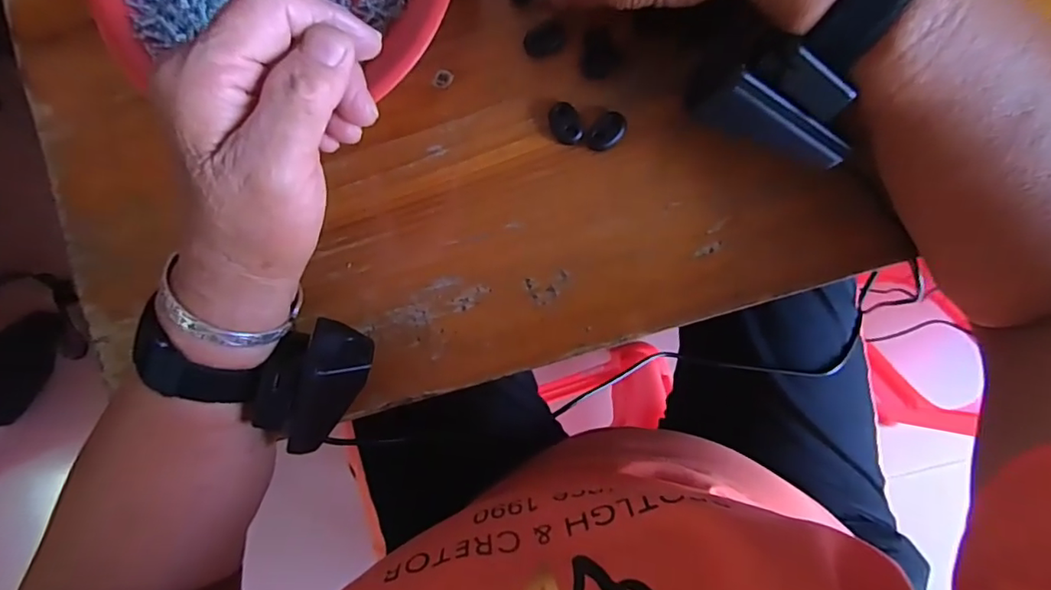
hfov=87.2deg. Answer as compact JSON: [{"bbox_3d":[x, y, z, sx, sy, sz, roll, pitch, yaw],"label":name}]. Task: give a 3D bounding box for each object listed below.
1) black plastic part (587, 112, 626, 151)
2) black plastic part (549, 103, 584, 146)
[{"bbox_3d":[0.043,-0.084,0.283,0.014,0.009,0.022,36,95,4],"label":"black plastic part"},{"bbox_3d":[0.021,-0.089,0.285,0.015,0.007,0.022,-18,89,6],"label":"black plastic part"}]

